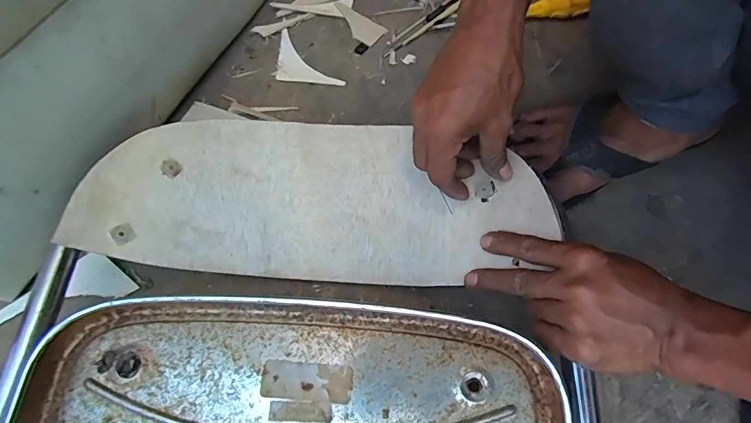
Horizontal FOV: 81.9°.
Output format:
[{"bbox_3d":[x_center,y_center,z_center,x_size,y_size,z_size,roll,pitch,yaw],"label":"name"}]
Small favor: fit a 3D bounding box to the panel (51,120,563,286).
[{"bbox_3d":[-0.052,-0.020,0.408,0.386,0.078,0.158,3,64,-1],"label":"panel"}]

